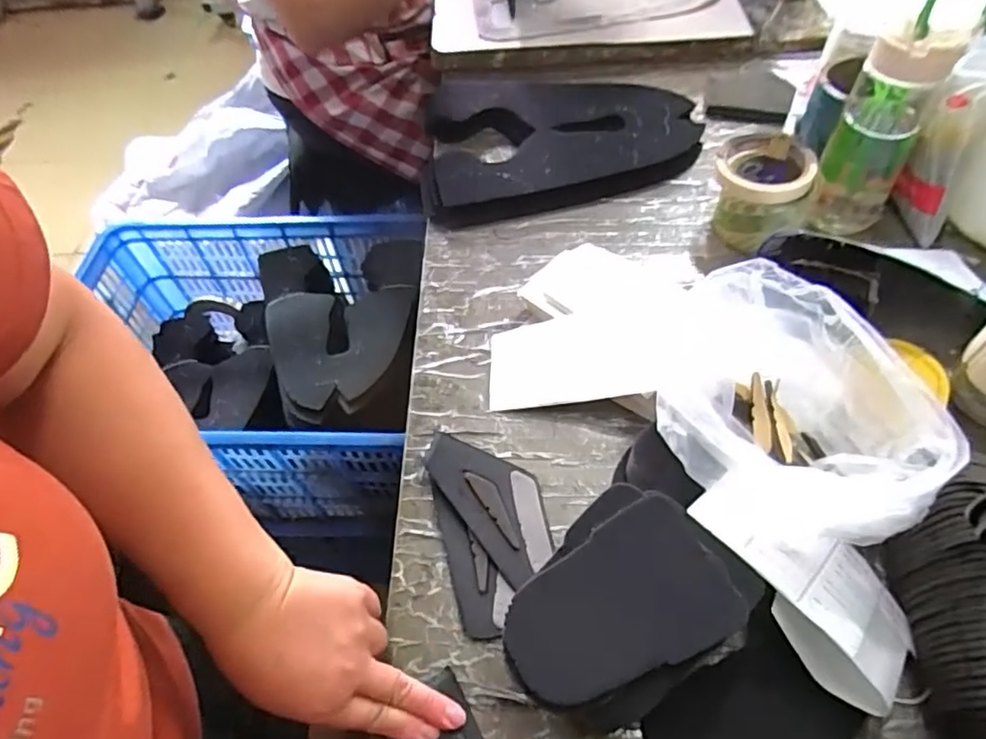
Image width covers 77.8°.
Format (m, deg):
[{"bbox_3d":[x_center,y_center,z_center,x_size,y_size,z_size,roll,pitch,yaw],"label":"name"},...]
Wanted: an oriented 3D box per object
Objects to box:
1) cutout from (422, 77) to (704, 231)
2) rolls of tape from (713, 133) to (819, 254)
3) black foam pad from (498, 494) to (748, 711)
[{"bbox_3d":[0.078,-0.288,0.745,0.315,0.038,0.264,-5,55,2],"label":"cutout"},{"bbox_3d":[0.273,-0.180,0.631,0.097,0.079,0.097,25,61,20],"label":"rolls of tape"},{"bbox_3d":[0.075,0.144,0.376,0.138,0.006,0.090,-24,57,-12],"label":"black foam pad"}]

